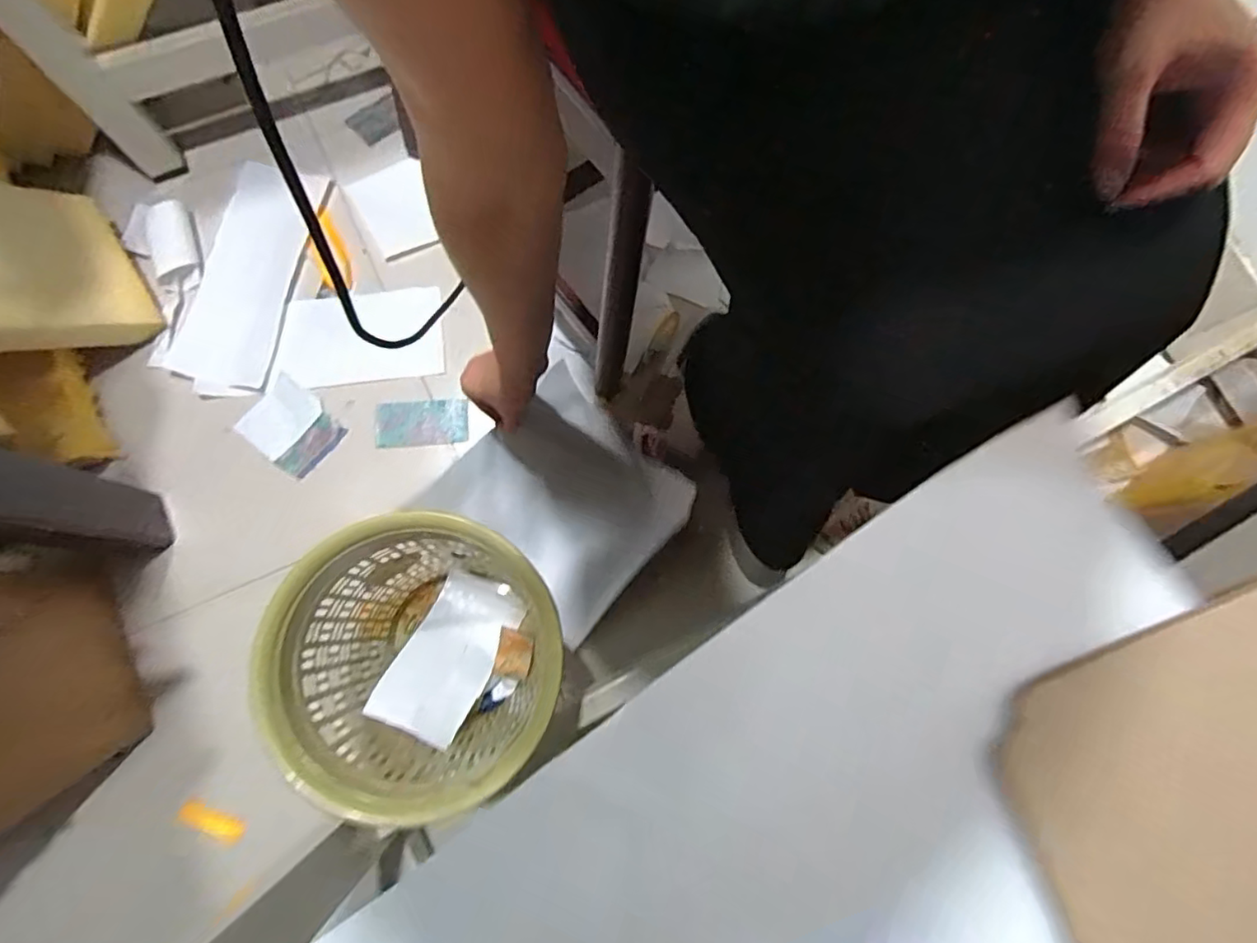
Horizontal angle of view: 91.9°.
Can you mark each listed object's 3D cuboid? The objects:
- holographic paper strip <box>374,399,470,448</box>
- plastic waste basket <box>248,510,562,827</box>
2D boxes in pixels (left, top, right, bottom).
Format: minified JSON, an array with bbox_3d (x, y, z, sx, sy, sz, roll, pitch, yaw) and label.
[{"bbox_3d":[-0.280,-0.066,0.824,0.120,0.007,0.060,-6,88,-2],"label":"holographic paper strip"},{"bbox_3d":[-0.192,0.194,0.634,0.224,0.262,0.242,1,77,-4],"label":"plastic waste basket"}]

